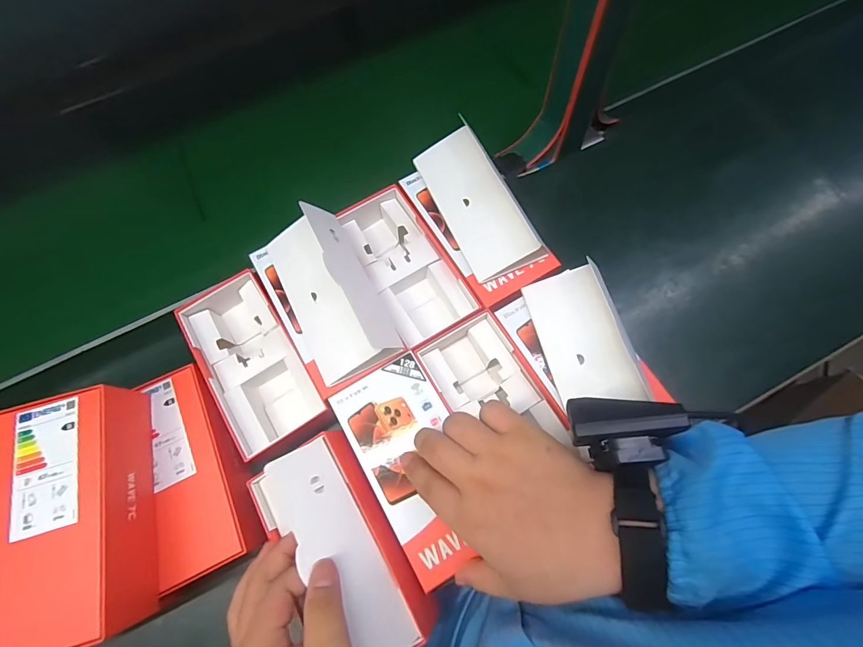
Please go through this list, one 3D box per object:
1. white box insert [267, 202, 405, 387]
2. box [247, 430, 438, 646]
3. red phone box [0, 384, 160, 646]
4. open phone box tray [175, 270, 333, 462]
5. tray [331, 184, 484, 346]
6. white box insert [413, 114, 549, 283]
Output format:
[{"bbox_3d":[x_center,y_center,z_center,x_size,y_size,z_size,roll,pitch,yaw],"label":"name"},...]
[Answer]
[{"bbox_3d":[-0.100,-0.029,0.381,0.087,0.067,0.169,-27,69,-8],"label":"white box insert"},{"bbox_3d":[-0.070,0.181,0.319,0.082,0.043,0.168,-27,72,-40],"label":"box"},{"bbox_3d":[-0.280,0.149,0.307,0.088,0.062,0.175,-18,68,-4],"label":"red phone box"},{"bbox_3d":[-0.183,0.035,0.409,0.090,0.058,0.200,-32,70,-10],"label":"open phone box tray"},{"bbox_3d":[-0.029,-0.061,0.430,0.083,0.048,0.185,-28,70,-8],"label":"tray"},{"bbox_3d":[0.048,-0.128,0.396,0.076,0.045,0.165,-24,69,-6],"label":"white box insert"}]

